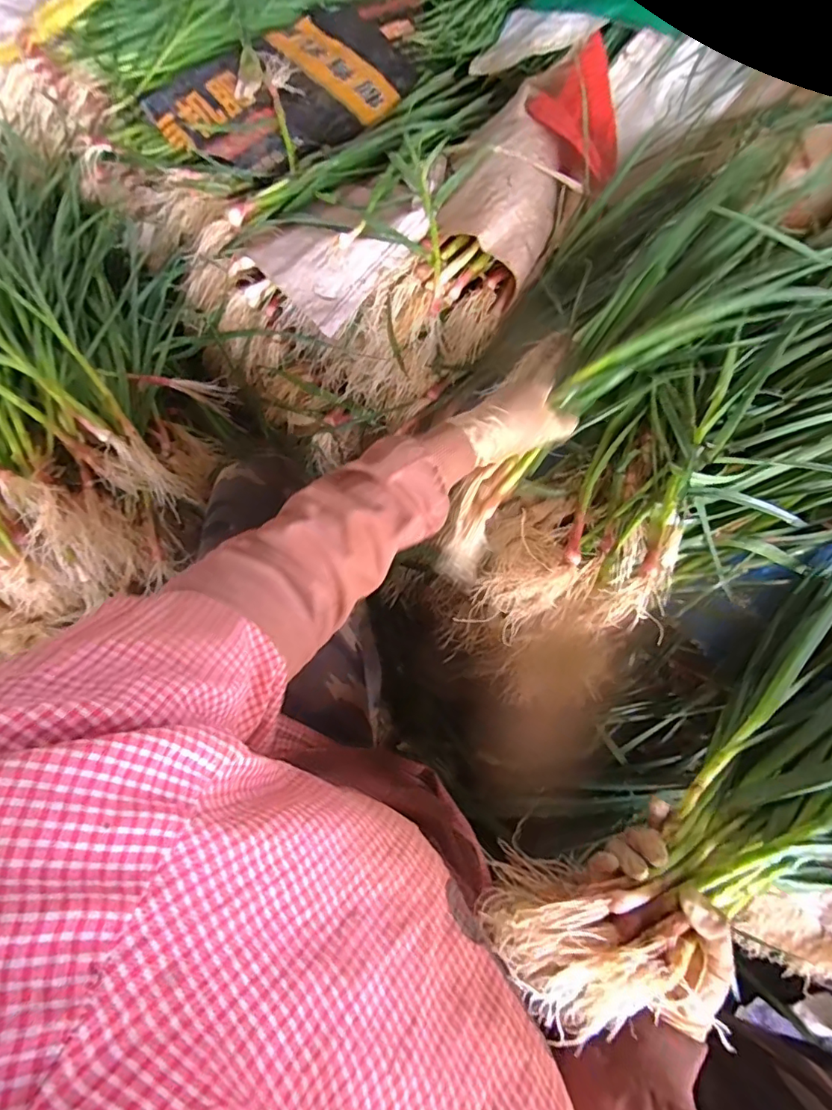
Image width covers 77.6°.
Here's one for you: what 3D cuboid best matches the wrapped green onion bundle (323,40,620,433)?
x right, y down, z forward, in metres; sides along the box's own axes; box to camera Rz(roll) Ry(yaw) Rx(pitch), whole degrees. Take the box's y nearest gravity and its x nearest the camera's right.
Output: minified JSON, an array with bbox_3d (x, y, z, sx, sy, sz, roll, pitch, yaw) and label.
[{"bbox_3d":[0.112,-0.447,0.691,0.169,0.123,0.610,28,71,10],"label":"wrapped green onion bundle"}]

